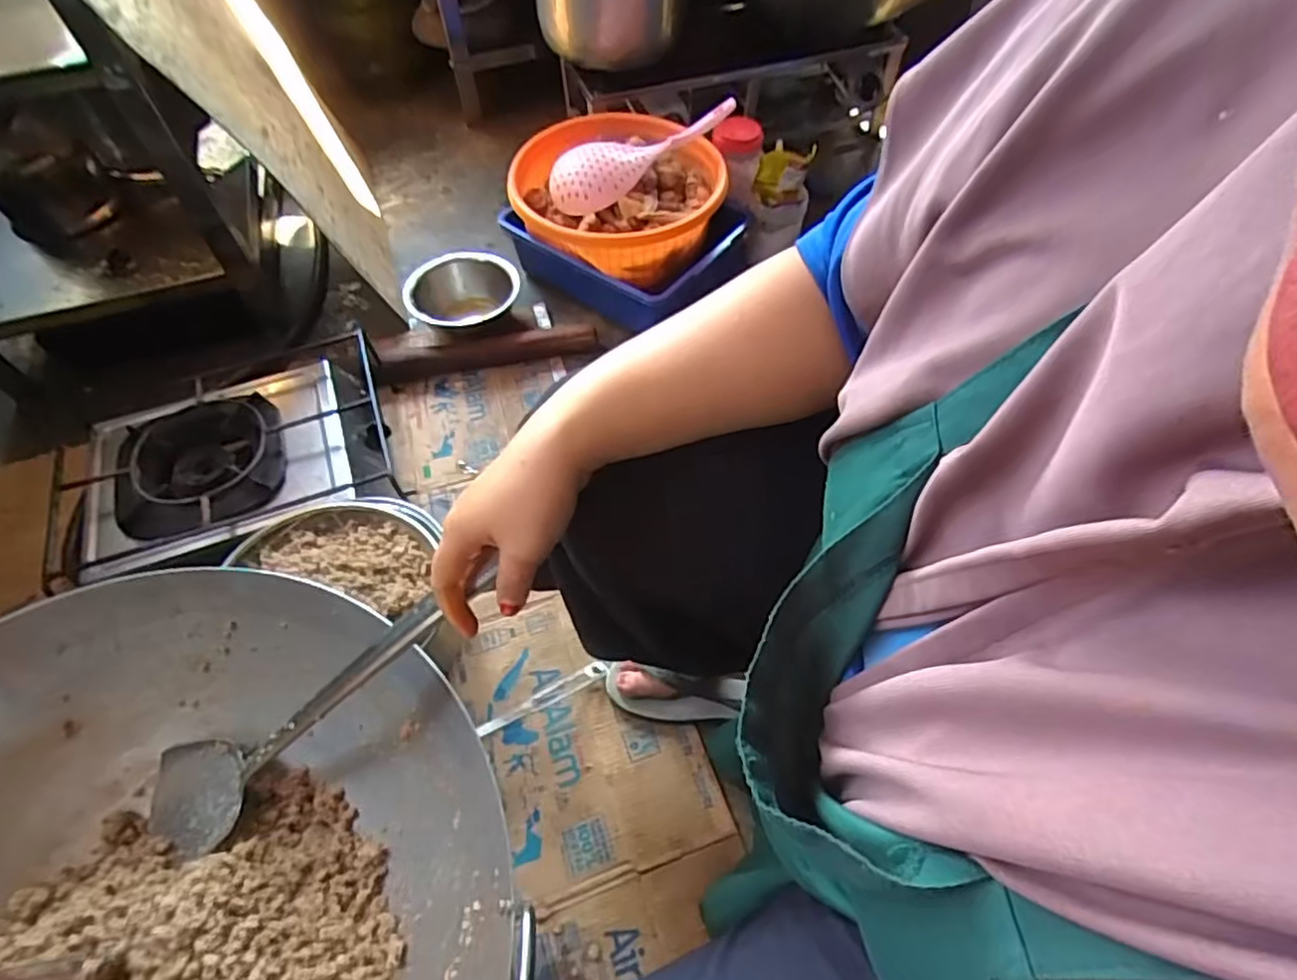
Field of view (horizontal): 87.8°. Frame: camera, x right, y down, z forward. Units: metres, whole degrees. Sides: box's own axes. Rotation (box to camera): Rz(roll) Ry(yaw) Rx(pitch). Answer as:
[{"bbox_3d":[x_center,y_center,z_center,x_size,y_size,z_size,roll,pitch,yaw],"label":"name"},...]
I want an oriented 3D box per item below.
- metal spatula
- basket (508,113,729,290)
[{"bbox_3d":[-0.268,0.174,0.525,0.453,0.038,0.095,-36,53,26],"label":"metal spatula"},{"bbox_3d":[-0.054,-0.503,1.166,0.314,0.129,0.352,-31,61,-18],"label":"basket"}]

